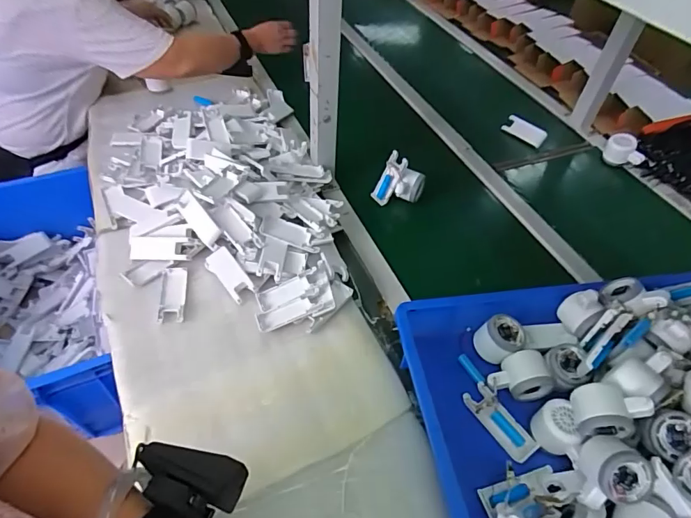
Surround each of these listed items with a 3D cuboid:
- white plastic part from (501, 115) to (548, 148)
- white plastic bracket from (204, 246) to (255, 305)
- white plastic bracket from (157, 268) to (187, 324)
[{"bbox_3d":[0.432,-0.308,1.076,0.099,0.042,0.015,33,36,9],"label":"white plastic part"},{"bbox_3d":[-0.188,0.025,0.726,0.040,0.022,0.099,-33,59,-28],"label":"white plastic bracket"},{"bbox_3d":[-0.272,0.056,0.702,0.038,0.012,0.099,-5,50,-9],"label":"white plastic bracket"}]

